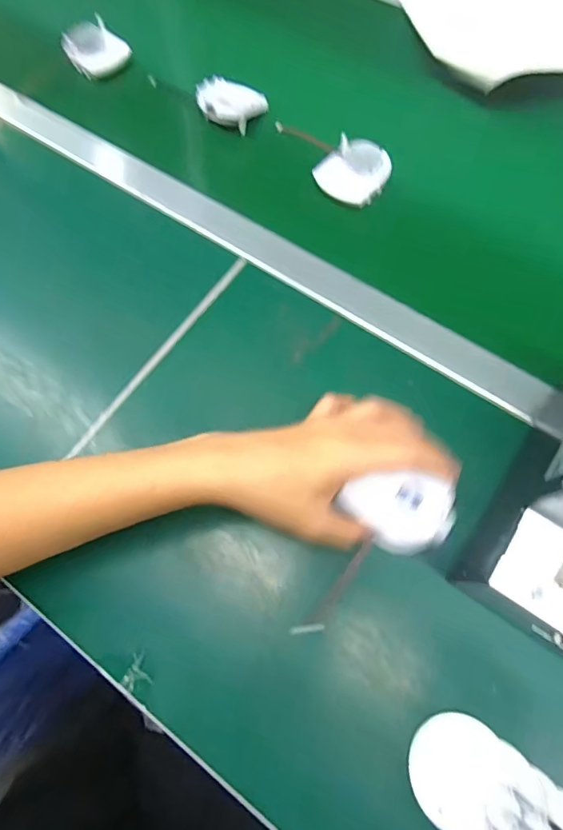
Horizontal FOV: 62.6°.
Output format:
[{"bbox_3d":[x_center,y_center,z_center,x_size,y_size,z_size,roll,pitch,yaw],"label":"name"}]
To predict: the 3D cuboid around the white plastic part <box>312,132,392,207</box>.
[{"bbox_3d":[0.075,-0.255,0.483,0.067,0.021,0.070,27,71,11],"label":"white plastic part"}]

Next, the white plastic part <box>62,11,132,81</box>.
[{"bbox_3d":[-0.228,-0.448,0.563,0.071,0.023,0.070,-39,72,-14],"label":"white plastic part"}]

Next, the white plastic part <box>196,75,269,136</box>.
[{"bbox_3d":[-0.056,-0.348,0.522,0.078,0.026,0.052,5,73,-18],"label":"white plastic part"}]

